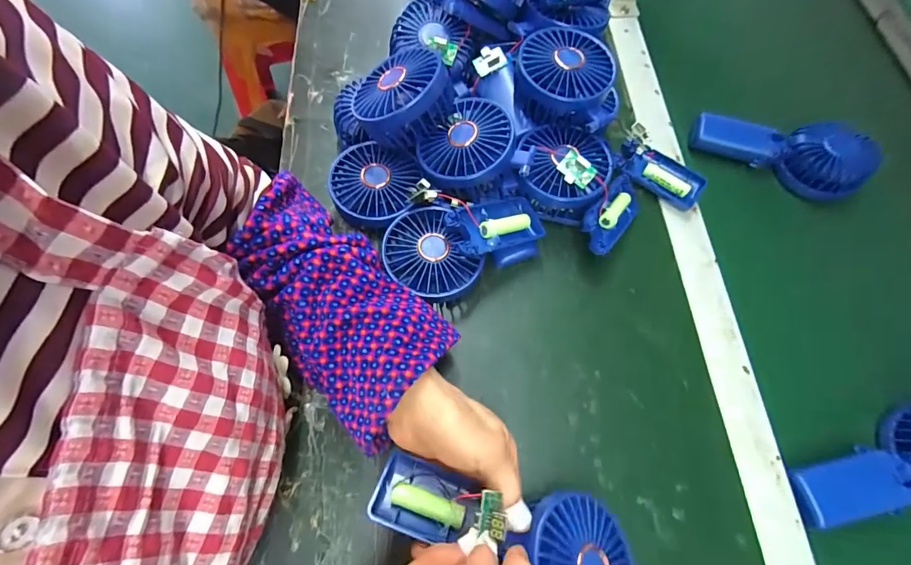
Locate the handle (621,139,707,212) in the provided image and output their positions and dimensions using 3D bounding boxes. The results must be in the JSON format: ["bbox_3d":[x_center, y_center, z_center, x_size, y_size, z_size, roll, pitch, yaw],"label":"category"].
[{"bbox_3d":[0.219,-0.115,0.440,0.092,0.017,0.045,32,69,10],"label":"handle"}]

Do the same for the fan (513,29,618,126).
[{"bbox_3d":[0.101,-0.194,0.381,0.085,0.041,0.082,17,68,4],"label":"fan"}]

